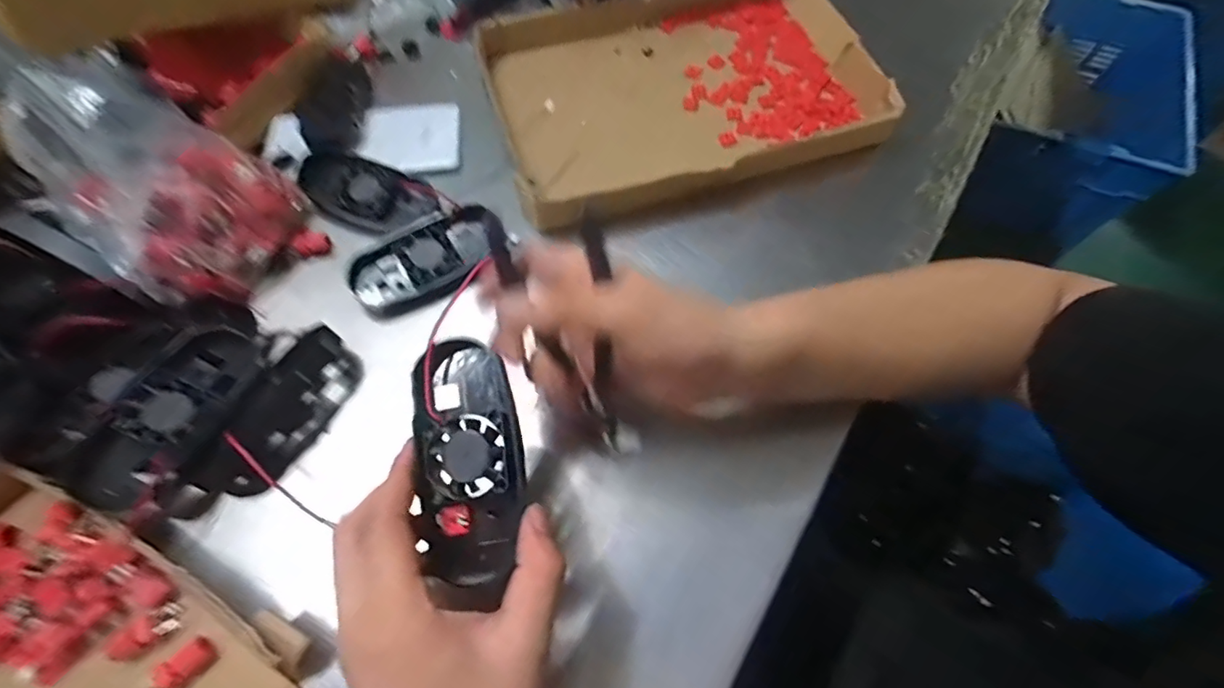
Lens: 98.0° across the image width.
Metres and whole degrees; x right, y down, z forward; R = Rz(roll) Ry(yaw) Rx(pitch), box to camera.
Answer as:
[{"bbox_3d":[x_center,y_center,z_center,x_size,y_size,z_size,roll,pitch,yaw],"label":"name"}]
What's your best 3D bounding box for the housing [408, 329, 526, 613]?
[{"bbox_3d":[-0.069,0.062,0.263,0.051,0.022,0.127,-4,84,-2],"label":"housing"}]

